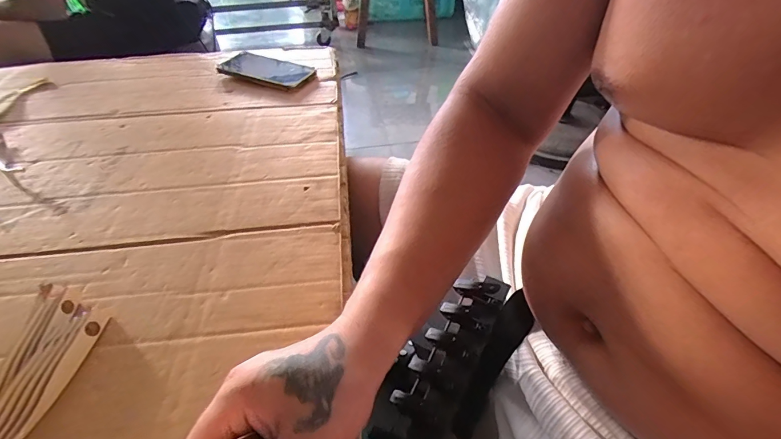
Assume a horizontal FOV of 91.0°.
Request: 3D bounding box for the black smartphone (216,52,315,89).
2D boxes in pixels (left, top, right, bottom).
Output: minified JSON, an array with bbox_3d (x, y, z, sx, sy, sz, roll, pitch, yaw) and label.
[{"bbox_3d":[-0.214,-0.257,0.651,0.154,0.011,0.076,18,53,12],"label":"black smartphone"}]

